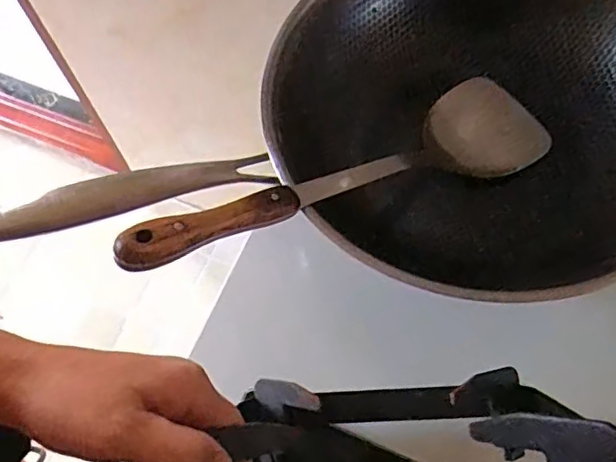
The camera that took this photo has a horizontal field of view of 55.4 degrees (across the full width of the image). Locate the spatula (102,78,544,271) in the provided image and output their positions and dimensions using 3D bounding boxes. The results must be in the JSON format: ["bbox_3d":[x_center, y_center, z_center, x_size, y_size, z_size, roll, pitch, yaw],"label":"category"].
[{"bbox_3d":[0.038,-0.042,0.430,0.364,0.046,0.095,-21,66,-32],"label":"spatula"}]

